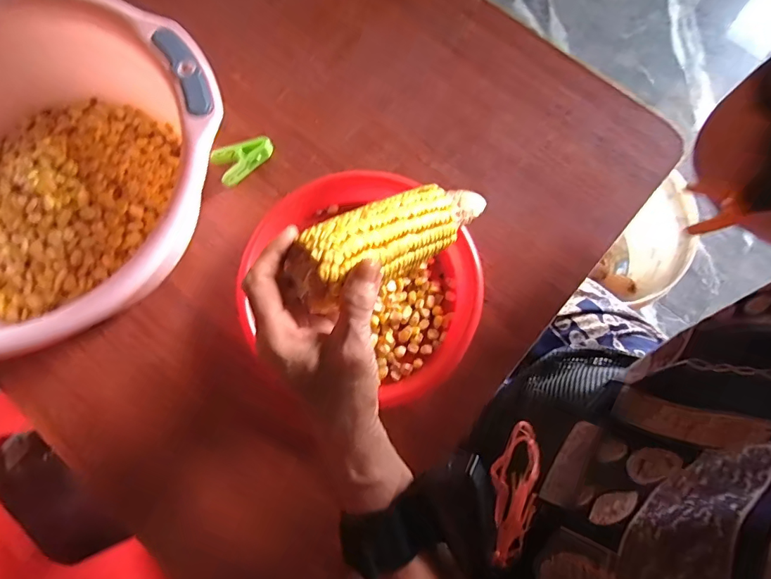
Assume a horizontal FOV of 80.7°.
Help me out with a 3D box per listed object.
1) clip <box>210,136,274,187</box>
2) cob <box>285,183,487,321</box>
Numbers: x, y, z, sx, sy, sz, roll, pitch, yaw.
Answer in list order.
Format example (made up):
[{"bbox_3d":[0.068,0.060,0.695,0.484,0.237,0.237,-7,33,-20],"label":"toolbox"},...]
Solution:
[{"bbox_3d":[-0.136,-0.127,0.440,0.057,0.018,0.034,-28,77,-7],"label":"clip"},{"bbox_3d":[0.010,-0.037,0.308,0.160,0.035,0.048,-26,76,-28],"label":"cob"}]

